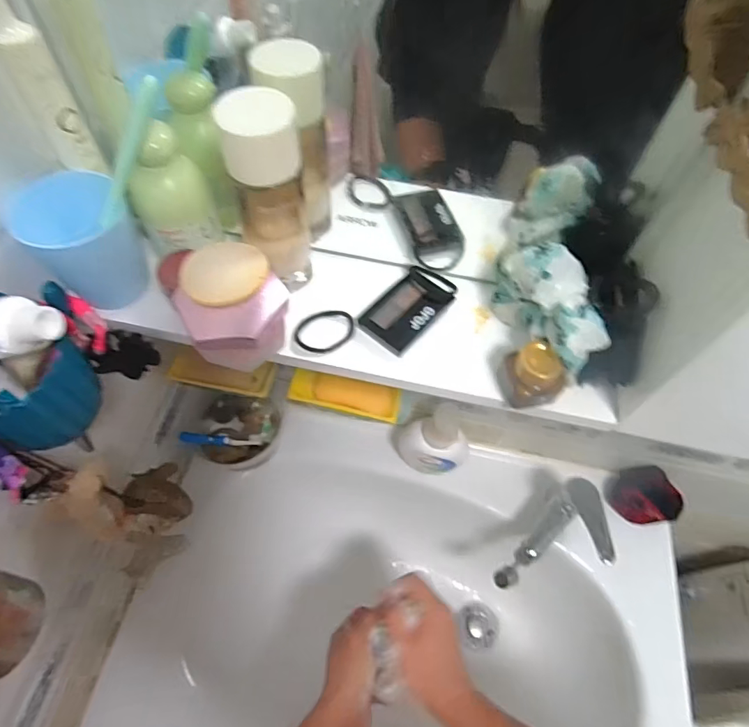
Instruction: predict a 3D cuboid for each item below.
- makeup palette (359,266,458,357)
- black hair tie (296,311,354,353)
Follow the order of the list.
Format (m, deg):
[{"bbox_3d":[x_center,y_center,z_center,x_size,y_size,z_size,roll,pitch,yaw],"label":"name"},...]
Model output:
[{"bbox_3d":[0.031,-0.048,0.396,0.049,0.012,0.085,38,64,19],"label":"makeup palette"},{"bbox_3d":[-0.040,-0.027,0.388,0.049,0.006,0.035,-31,64,-20],"label":"black hair tie"}]

